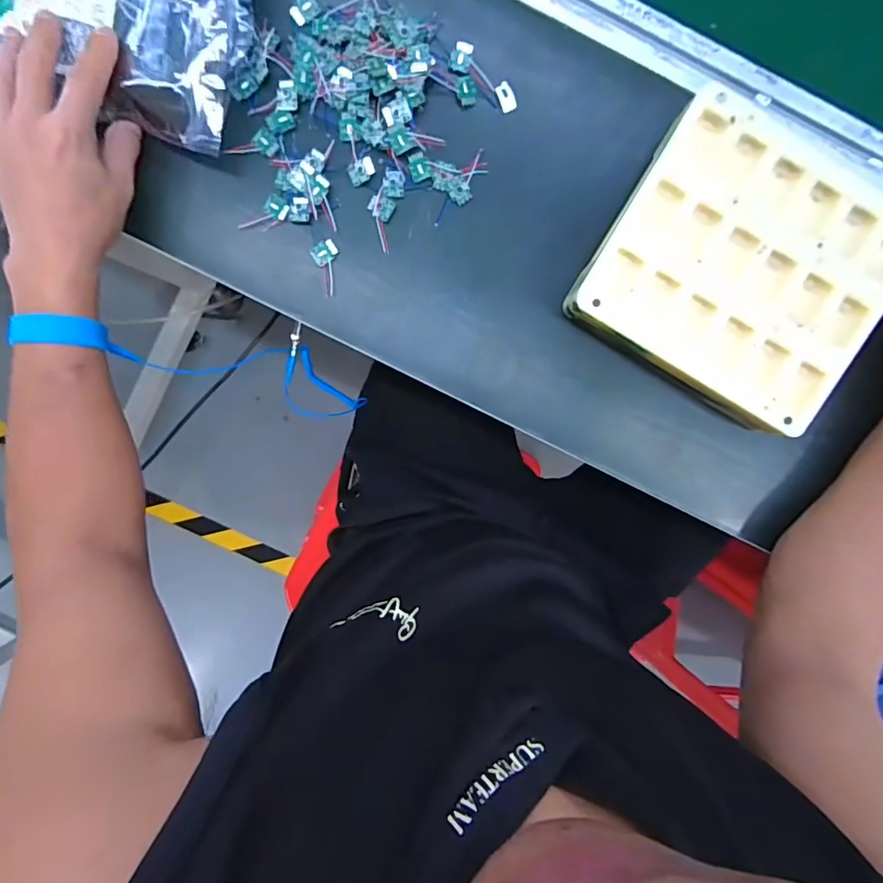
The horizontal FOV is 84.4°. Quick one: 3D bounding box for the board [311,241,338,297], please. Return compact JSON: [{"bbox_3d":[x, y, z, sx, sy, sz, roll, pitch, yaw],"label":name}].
[{"bbox_3d":[-0.091,-0.142,0.400,0.021,0.007,0.041,-18,96,2],"label":"board"}]

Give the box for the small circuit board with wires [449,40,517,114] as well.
[{"bbox_3d":[0.034,-0.286,0.383,0.064,0.004,0.023,39,95,-3],"label":"small circuit board with wires"}]

